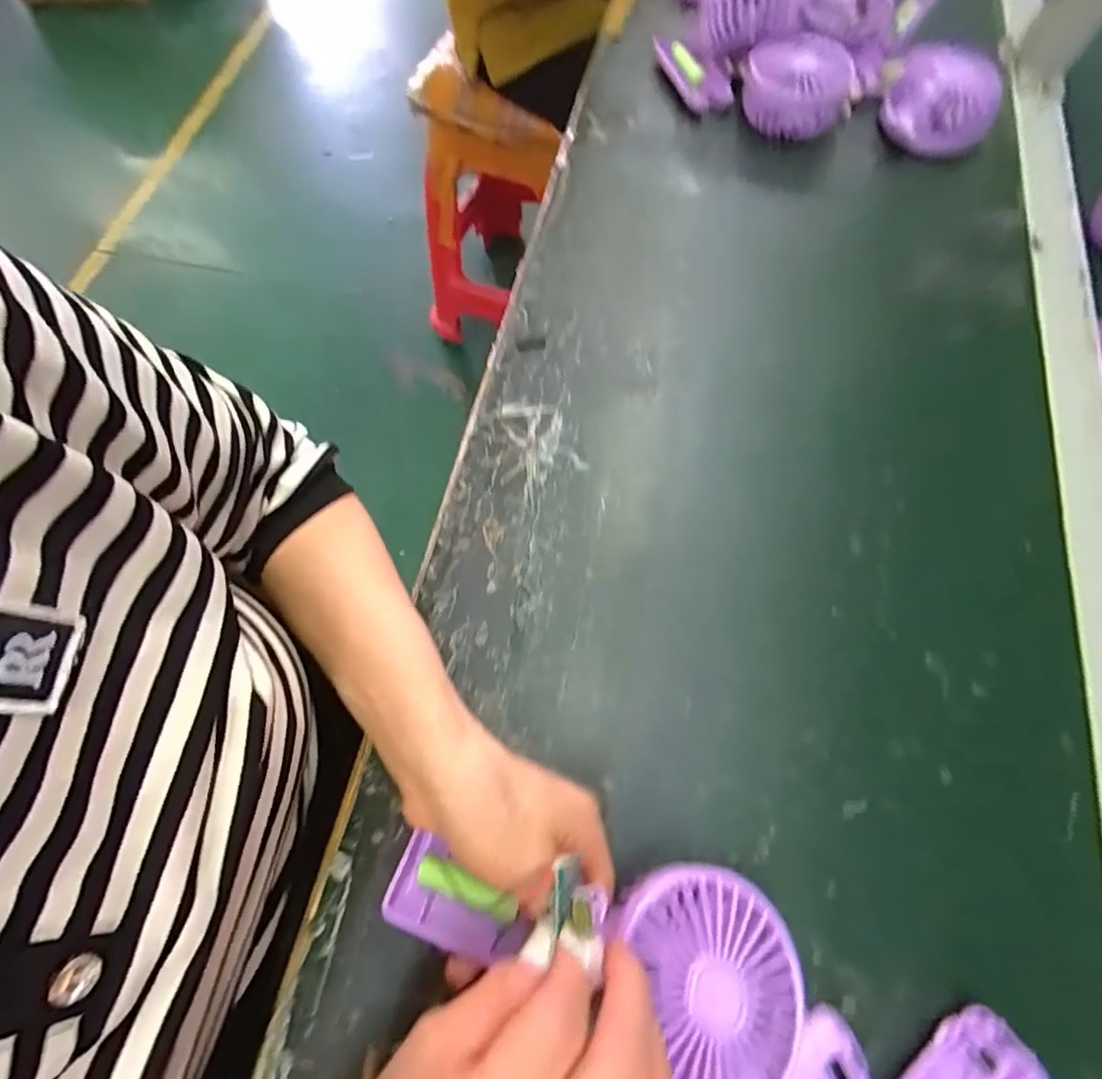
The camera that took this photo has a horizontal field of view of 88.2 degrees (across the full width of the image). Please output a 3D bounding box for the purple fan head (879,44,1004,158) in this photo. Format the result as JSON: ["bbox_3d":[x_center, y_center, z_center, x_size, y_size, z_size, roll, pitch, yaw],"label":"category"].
[{"bbox_3d":[0.342,-0.384,0.500,0.091,0.048,0.085,28,70,12],"label":"purple fan head"}]

